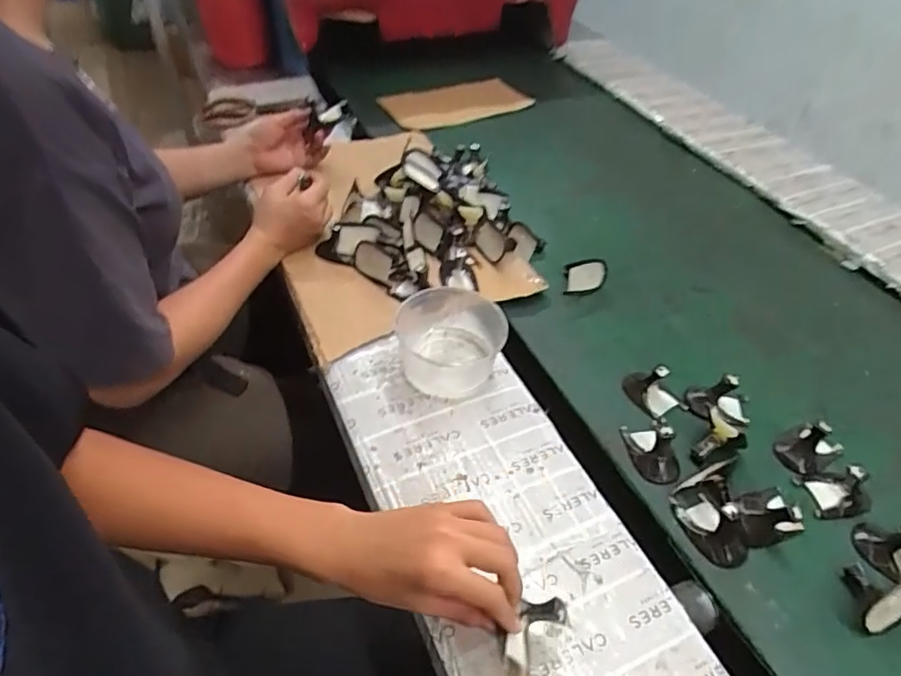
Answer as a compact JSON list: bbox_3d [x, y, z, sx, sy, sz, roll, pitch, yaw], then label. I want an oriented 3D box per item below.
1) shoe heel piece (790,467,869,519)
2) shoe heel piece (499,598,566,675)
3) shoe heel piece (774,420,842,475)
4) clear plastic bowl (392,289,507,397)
[{"bbox_3d":[0.383,0.144,0.561,0.059,0.040,0.051,-2,46,-7],"label":"shoe heel piece"},{"bbox_3d":[0.059,0.218,0.421,0.030,0.023,0.064,32,73,23],"label":"shoe heel piece"},{"bbox_3d":[0.383,0.108,0.601,0.068,0.042,0.050,-26,54,-27],"label":"shoe heel piece"},{"bbox_3d":[-0.002,0.005,0.630,0.108,0.060,0.119,-6,47,-12],"label":"clear plastic bowl"}]

